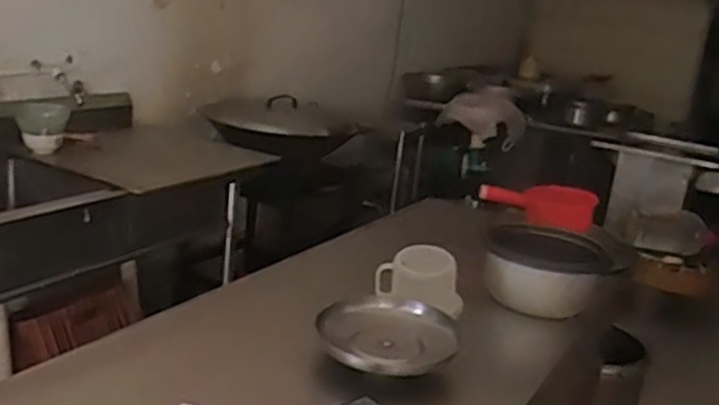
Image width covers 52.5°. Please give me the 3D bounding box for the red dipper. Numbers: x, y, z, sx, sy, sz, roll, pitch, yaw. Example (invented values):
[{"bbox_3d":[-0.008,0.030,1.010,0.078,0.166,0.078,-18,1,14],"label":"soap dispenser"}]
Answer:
[{"bbox_3d":[0.435,0.002,1.792,0.274,0.085,0.095,9,17,10],"label":"red dipper"}]

